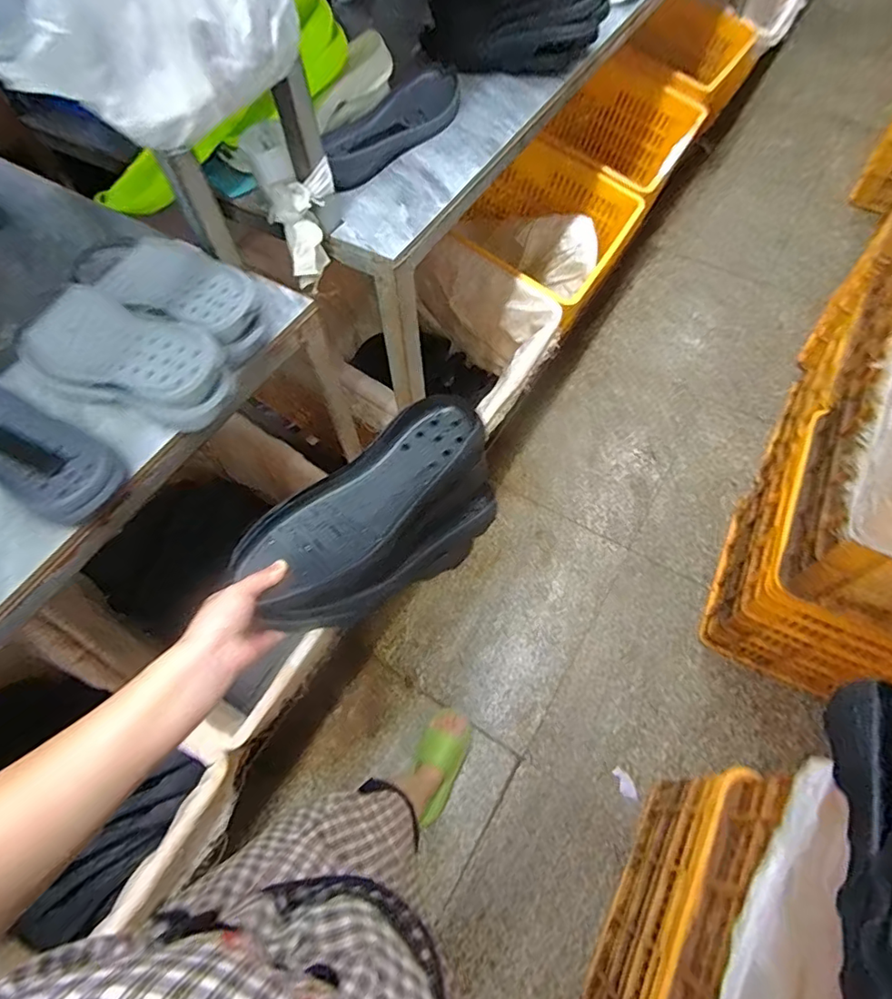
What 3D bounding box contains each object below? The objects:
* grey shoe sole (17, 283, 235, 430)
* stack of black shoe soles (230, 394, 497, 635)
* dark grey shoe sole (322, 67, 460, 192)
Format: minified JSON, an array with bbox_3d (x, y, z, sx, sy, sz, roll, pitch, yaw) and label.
[{"bbox_3d":[-0.349,-0.155,0.580,0.273,0.060,0.107,25,66,15],"label":"grey shoe sole"},{"bbox_3d":[-0.070,0.019,0.590,0.291,0.099,0.135,-38,66,-18],"label":"stack of black shoe soles"},{"bbox_3d":[-0.079,-0.555,0.804,0.106,0.031,0.313,27,67,16],"label":"dark grey shoe sole"}]

